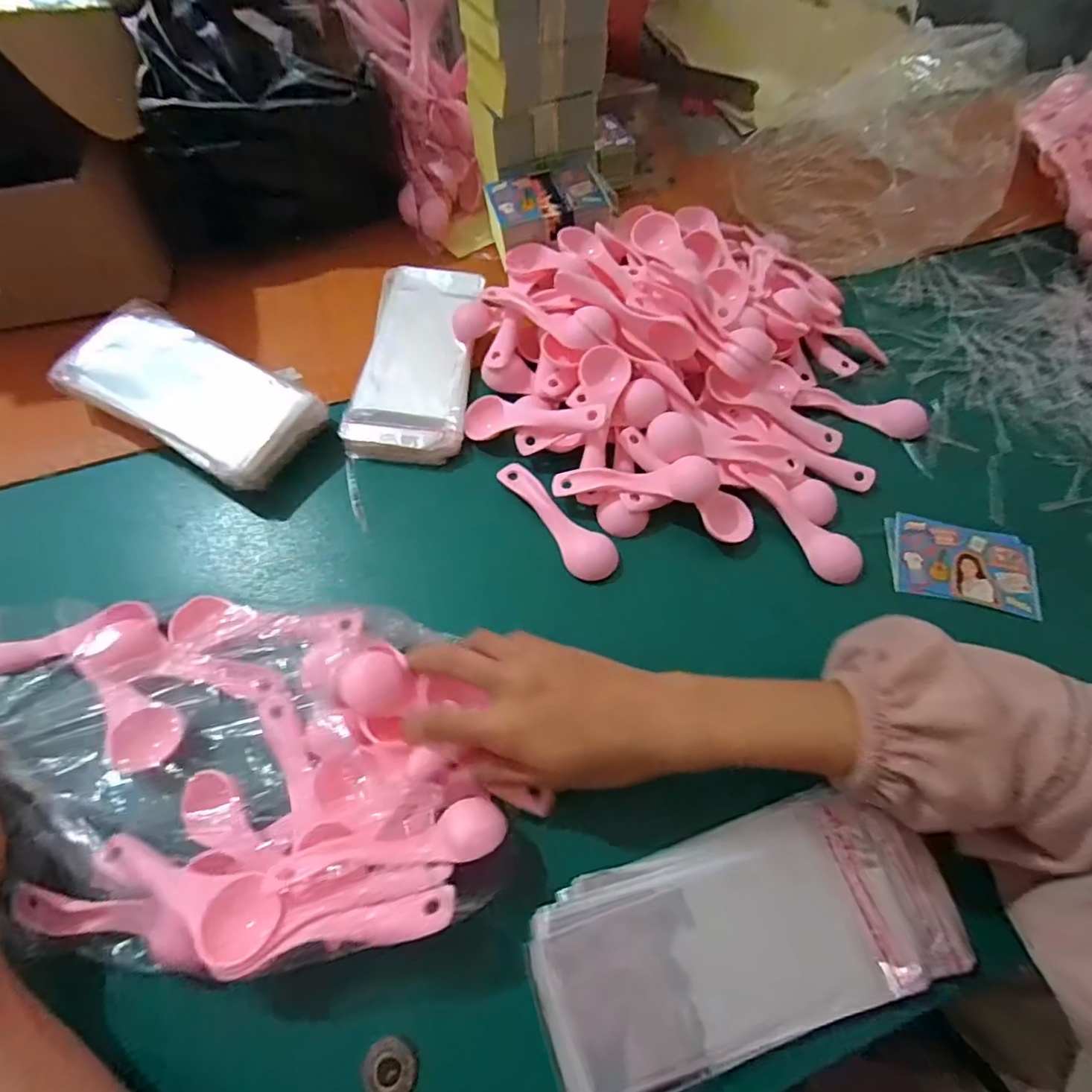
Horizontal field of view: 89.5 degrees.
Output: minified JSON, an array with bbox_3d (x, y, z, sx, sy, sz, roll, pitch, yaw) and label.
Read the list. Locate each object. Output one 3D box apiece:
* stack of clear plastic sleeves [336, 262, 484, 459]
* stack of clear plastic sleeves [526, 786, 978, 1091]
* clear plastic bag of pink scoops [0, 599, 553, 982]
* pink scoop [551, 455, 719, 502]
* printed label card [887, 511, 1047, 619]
[{"bbox_3d":[-0.104,-0.150,0.448,0.086,0.021,0.191,4,63,-1],"label":"stack of clear plastic sleeves"},{"bbox_3d":[0.098,0.193,0.274,0.204,0.017,0.089,-15,65,-10],"label":"stack of clear plastic sleeves"},{"bbox_3d":[-0.186,0.095,0.277,0.342,0.082,0.187,15,63,5],"label":"clear plastic bag of pink scoops"},{"bbox_3d":[0.062,-0.046,0.383,0.111,0.019,0.028,1,63,-2],"label":"pink scoop"},{"bbox_3d":[0.292,0.010,0.384,0.095,0.006,0.068,13,63,4],"label":"printed label card"}]

